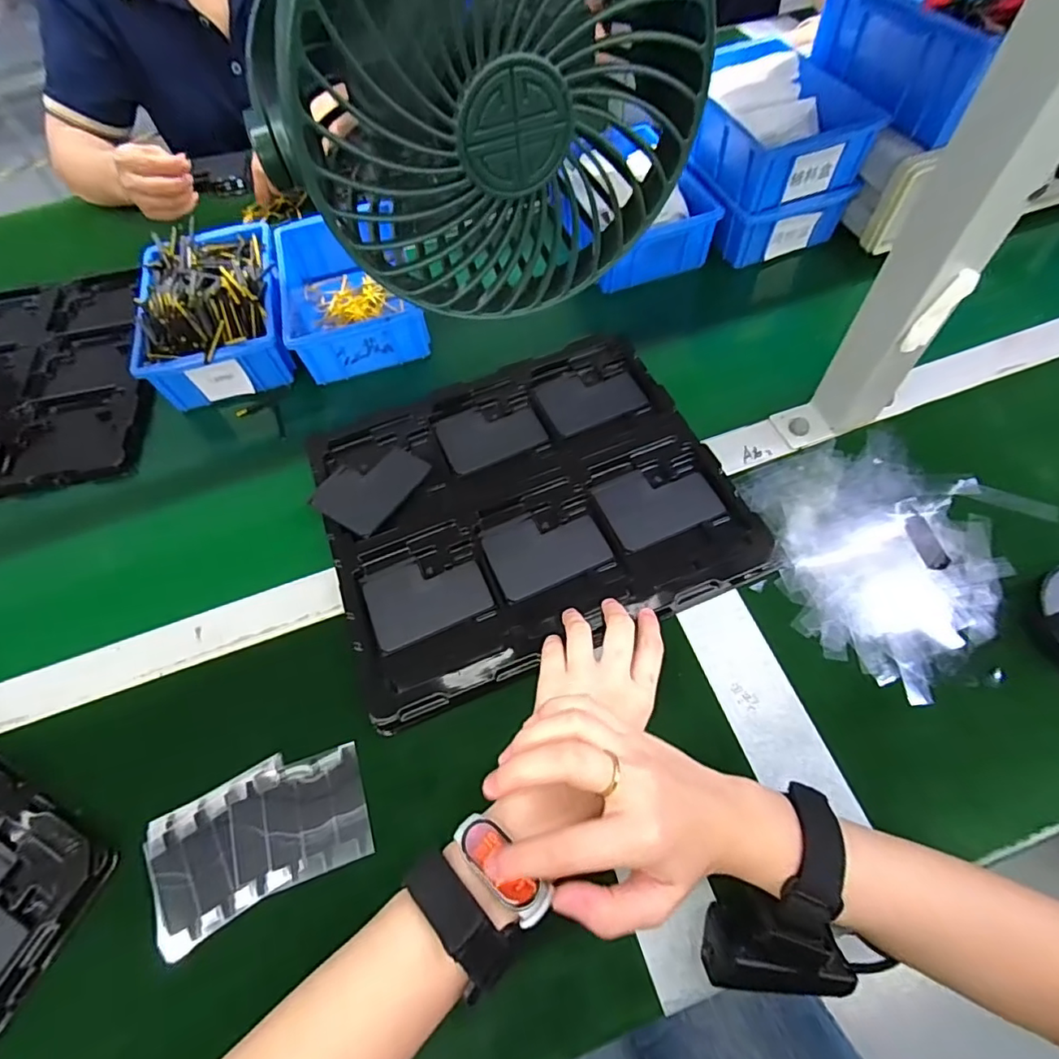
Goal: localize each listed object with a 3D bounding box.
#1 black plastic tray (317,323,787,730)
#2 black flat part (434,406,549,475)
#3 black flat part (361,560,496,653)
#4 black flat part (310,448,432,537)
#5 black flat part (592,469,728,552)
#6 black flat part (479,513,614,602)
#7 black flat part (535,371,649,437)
[{"bbox_3d":[-0.008,-0.030,0.459,0.321,0.020,0.282,-23,63,-9],"label":"black plastic tray"},{"bbox_3d":[-0.036,-0.089,0.498,0.089,0.004,0.067,-24,61,-9],"label":"black flat part"},{"bbox_3d":[-0.080,0.051,0.422,0.089,0.004,0.063,-22,61,-8],"label":"black flat part"},{"bbox_3d":[-0.137,-0.040,0.473,0.065,0.005,0.090,29,60,13],"label":"black flat part"},{"bbox_3d":[0.105,-0.024,0.448,0.089,0.004,0.066,-23,61,-8],"label":"black flat part"},{"bbox_3d":[0.012,0.013,0.434,0.089,0.004,0.067,-23,61,-8],"label":"black flat part"},{"bbox_3d":[0.058,-0.129,0.519,0.089,0.004,0.072,-23,61,-8],"label":"black flat part"}]

